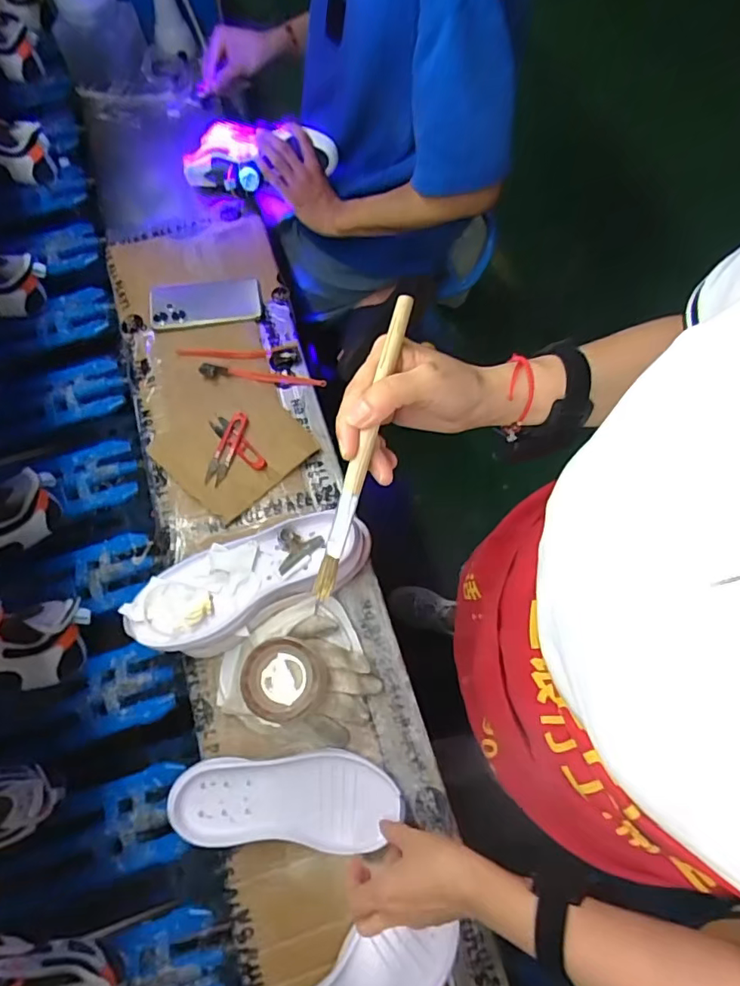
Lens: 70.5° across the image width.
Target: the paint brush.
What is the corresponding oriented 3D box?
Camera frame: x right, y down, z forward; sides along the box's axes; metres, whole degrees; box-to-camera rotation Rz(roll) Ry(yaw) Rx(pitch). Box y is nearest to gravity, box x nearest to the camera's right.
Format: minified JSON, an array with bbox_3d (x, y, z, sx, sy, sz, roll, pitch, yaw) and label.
[{"bbox_3d":[-0.004,-0.027,0.327,0.012,0.009,0.199,16,86,5],"label":"paint brush"}]

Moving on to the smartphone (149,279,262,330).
[{"bbox_3d":[-0.240,-0.279,0.762,0.155,0.010,0.074,-8,78,-9],"label":"smartphone"}]

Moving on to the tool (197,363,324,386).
[{"bbox_3d":[-0.148,-0.161,0.721,0.171,0.015,0.019,7,69,-2],"label":"tool"}]

